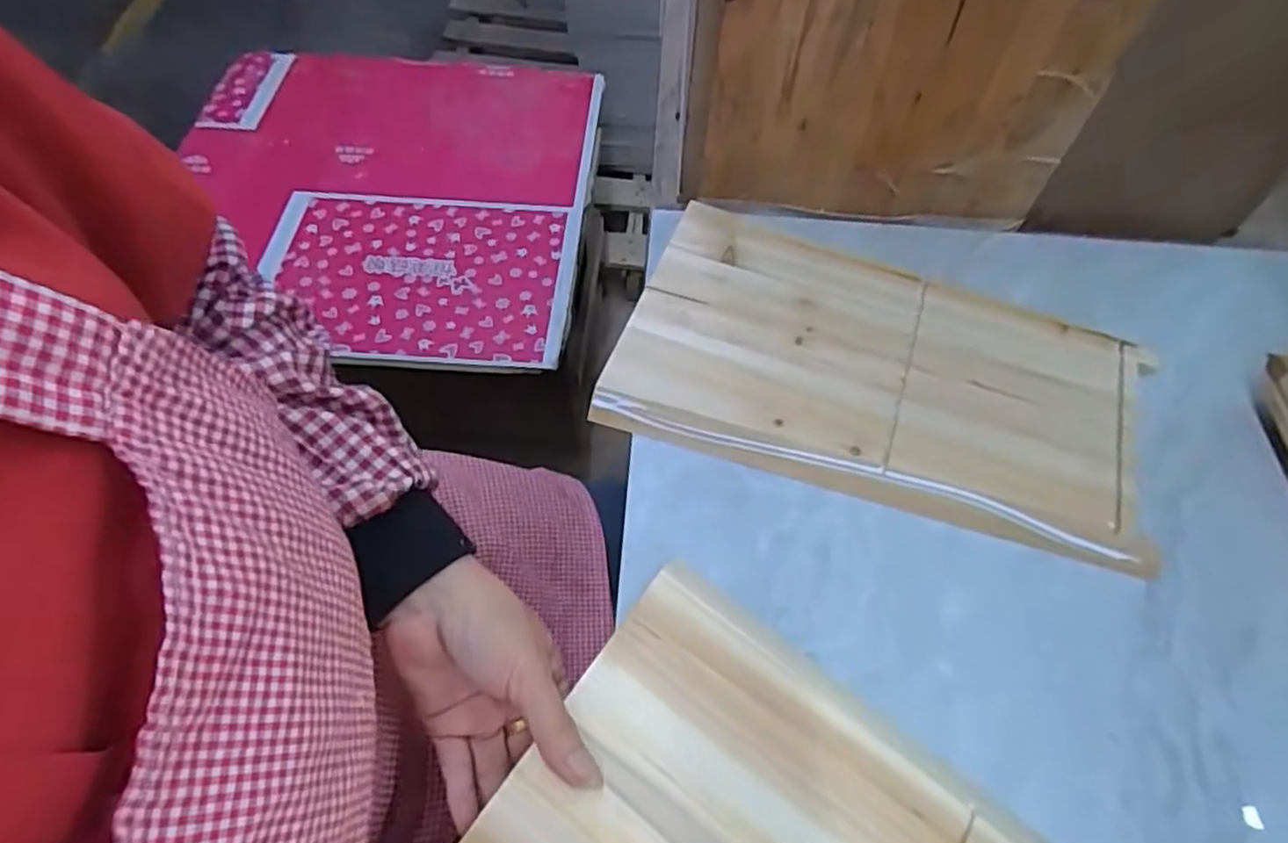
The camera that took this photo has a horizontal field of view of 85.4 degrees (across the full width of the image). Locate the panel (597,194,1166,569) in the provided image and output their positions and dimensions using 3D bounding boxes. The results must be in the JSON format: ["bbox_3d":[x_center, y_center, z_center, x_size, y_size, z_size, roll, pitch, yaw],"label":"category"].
[{"bbox_3d":[0.169,-0.035,0.502,0.356,0.018,0.201,18,59,10],"label":"panel"}]

